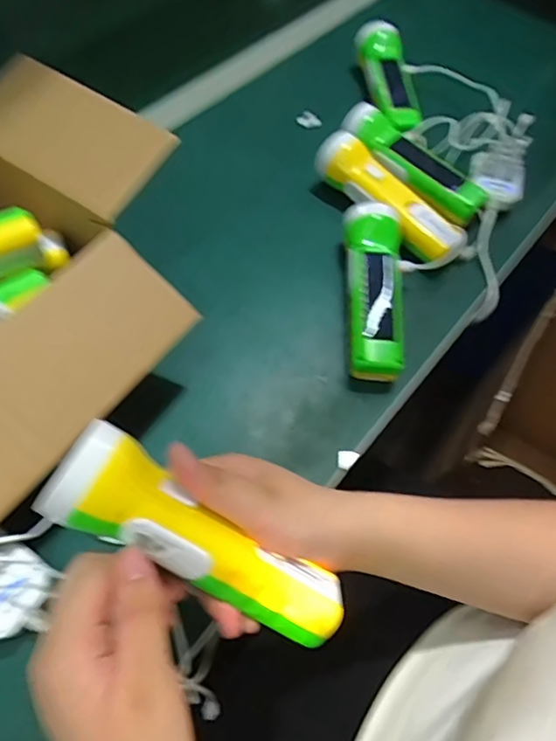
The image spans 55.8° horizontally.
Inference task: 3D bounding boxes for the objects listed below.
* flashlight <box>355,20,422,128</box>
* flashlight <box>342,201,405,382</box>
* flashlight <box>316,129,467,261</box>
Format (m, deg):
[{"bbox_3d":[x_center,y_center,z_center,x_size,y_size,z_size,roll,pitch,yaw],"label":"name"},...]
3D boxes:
[{"bbox_3d":[0.134,-0.347,0.619,0.050,0.039,0.176,-8,61,-8],"label":"flashlight"},{"bbox_3d":[0.089,-0.073,0.479,0.055,0.050,0.167,1,60,-3],"label":"flashlight"},{"bbox_3d":[0.114,-0.175,0.527,0.052,0.042,0.172,-39,69,-22],"label":"flashlight"}]

